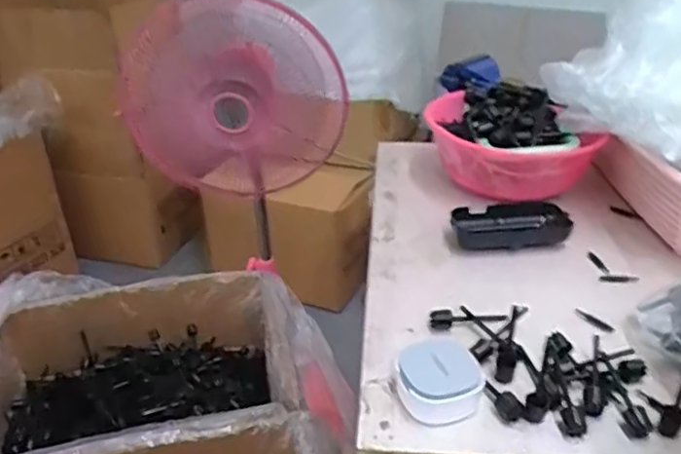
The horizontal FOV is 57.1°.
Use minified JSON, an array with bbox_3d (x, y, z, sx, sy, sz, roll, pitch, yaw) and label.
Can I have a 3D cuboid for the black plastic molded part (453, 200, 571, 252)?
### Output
[{"bbox_3d":[0.159,-0.005,0.597,0.103,0.027,0.050,-3,31,-3],"label":"black plastic molded part"}]

